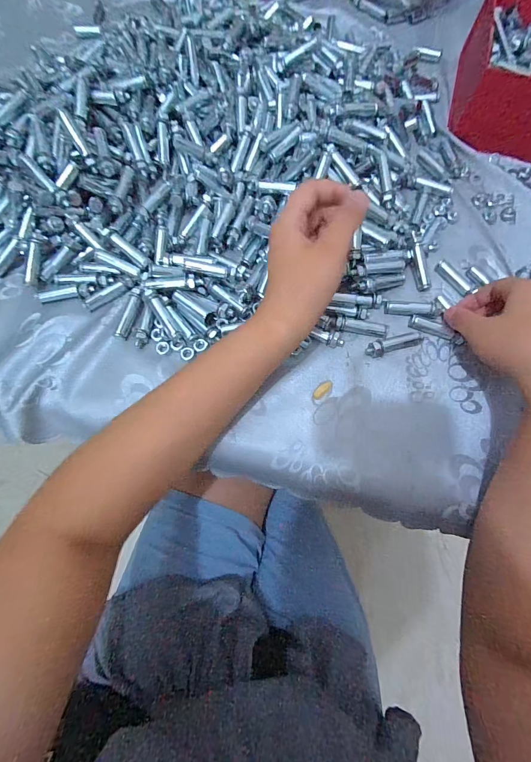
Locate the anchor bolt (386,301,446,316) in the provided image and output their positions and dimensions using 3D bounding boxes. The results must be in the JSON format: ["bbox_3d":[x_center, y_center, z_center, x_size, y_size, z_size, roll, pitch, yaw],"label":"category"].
[{"bbox_3d":[0.142,-0.069,0.322,0.053,0.011,0.012,6,72,1],"label":"anchor bolt"}]

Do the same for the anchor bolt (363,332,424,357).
[{"bbox_3d":[0.121,-0.035,0.312,0.057,0.014,0.012,-17,73,-6],"label":"anchor bolt"}]

